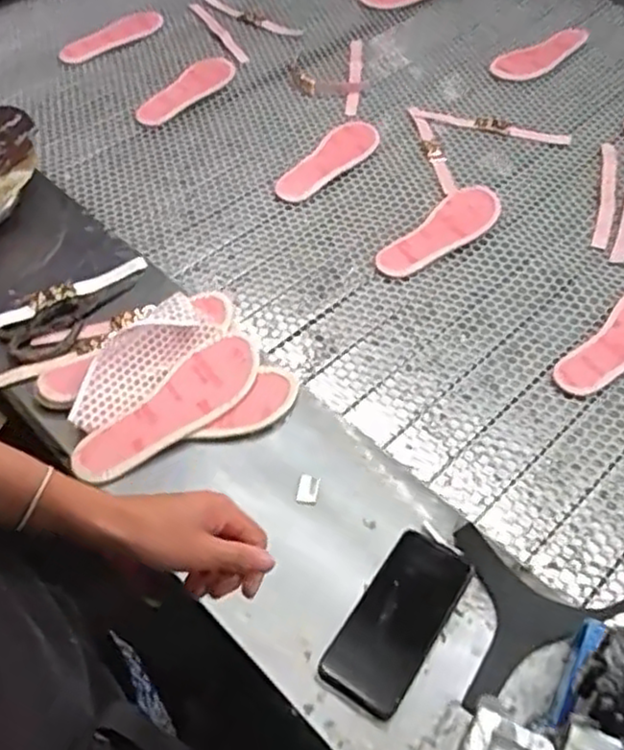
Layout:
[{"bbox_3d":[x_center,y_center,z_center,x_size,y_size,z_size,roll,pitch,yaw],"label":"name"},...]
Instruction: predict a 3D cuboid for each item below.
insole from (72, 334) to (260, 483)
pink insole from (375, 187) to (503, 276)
[{"bbox_3d":[-0.158,0.036,0.811,0.236,0.006,0.078,-34,70,-16],"label":"insole"},{"bbox_3d":[0.186,-0.211,1.035,0.231,0.022,0.091,-34,58,-23],"label":"pink insole"}]

